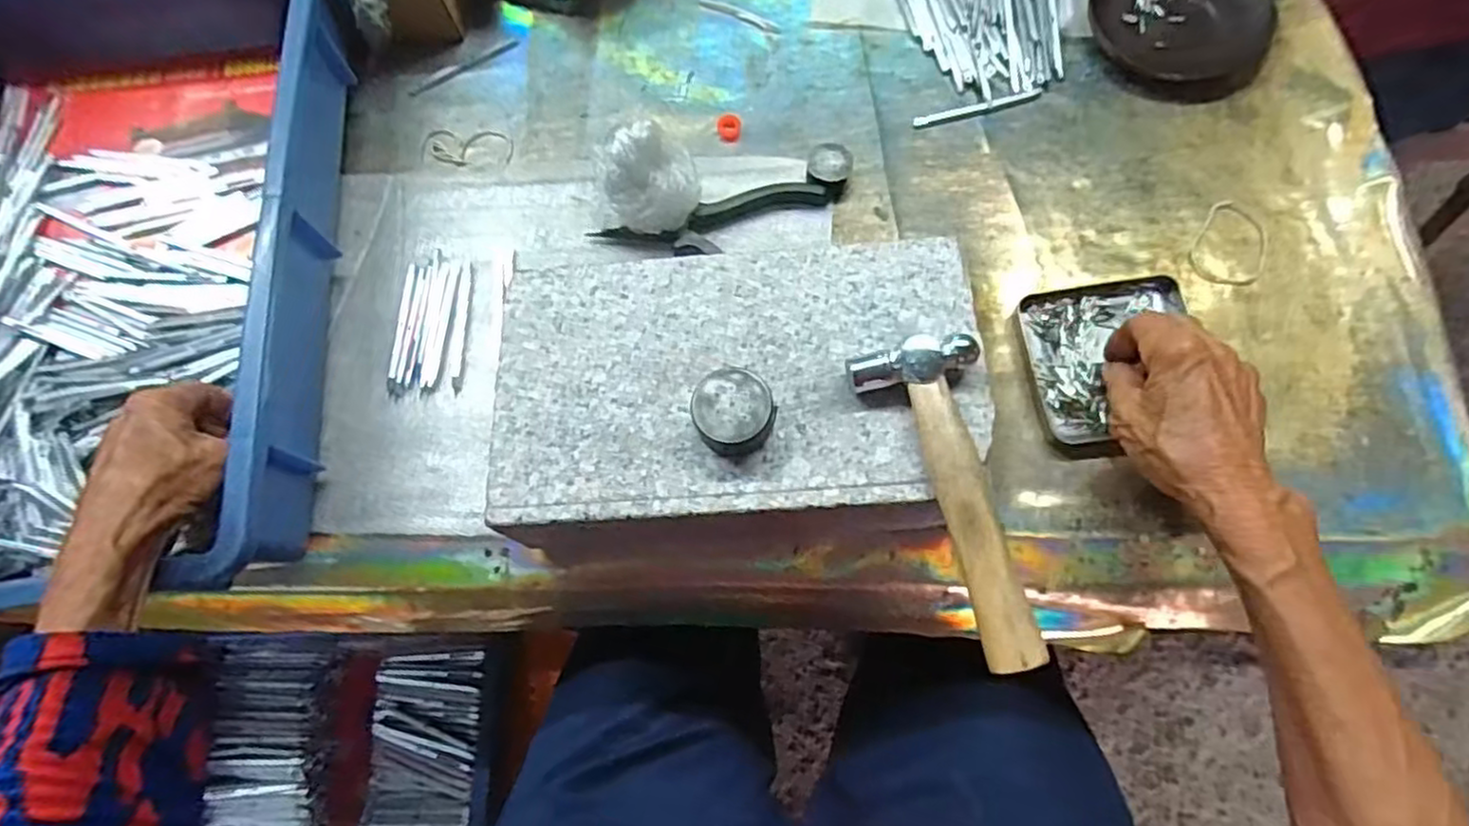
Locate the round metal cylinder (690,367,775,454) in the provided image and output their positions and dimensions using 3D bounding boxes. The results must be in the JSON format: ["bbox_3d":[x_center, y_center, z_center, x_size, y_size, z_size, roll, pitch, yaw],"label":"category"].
[{"bbox_3d":[-0.001,-0.001,0.332,0.036,0.019,0.037,-2,70,5],"label":"round metal cylinder"}]

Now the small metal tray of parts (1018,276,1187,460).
[{"bbox_3d":[0.227,-0.029,0.420,0.098,0.014,0.108,-6,67,0],"label":"small metal tray of parts"}]

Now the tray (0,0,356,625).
[{"bbox_3d":[-0.409,-0.105,0.441,0.298,0.089,0.440,-6,67,0],"label":"tray"}]

